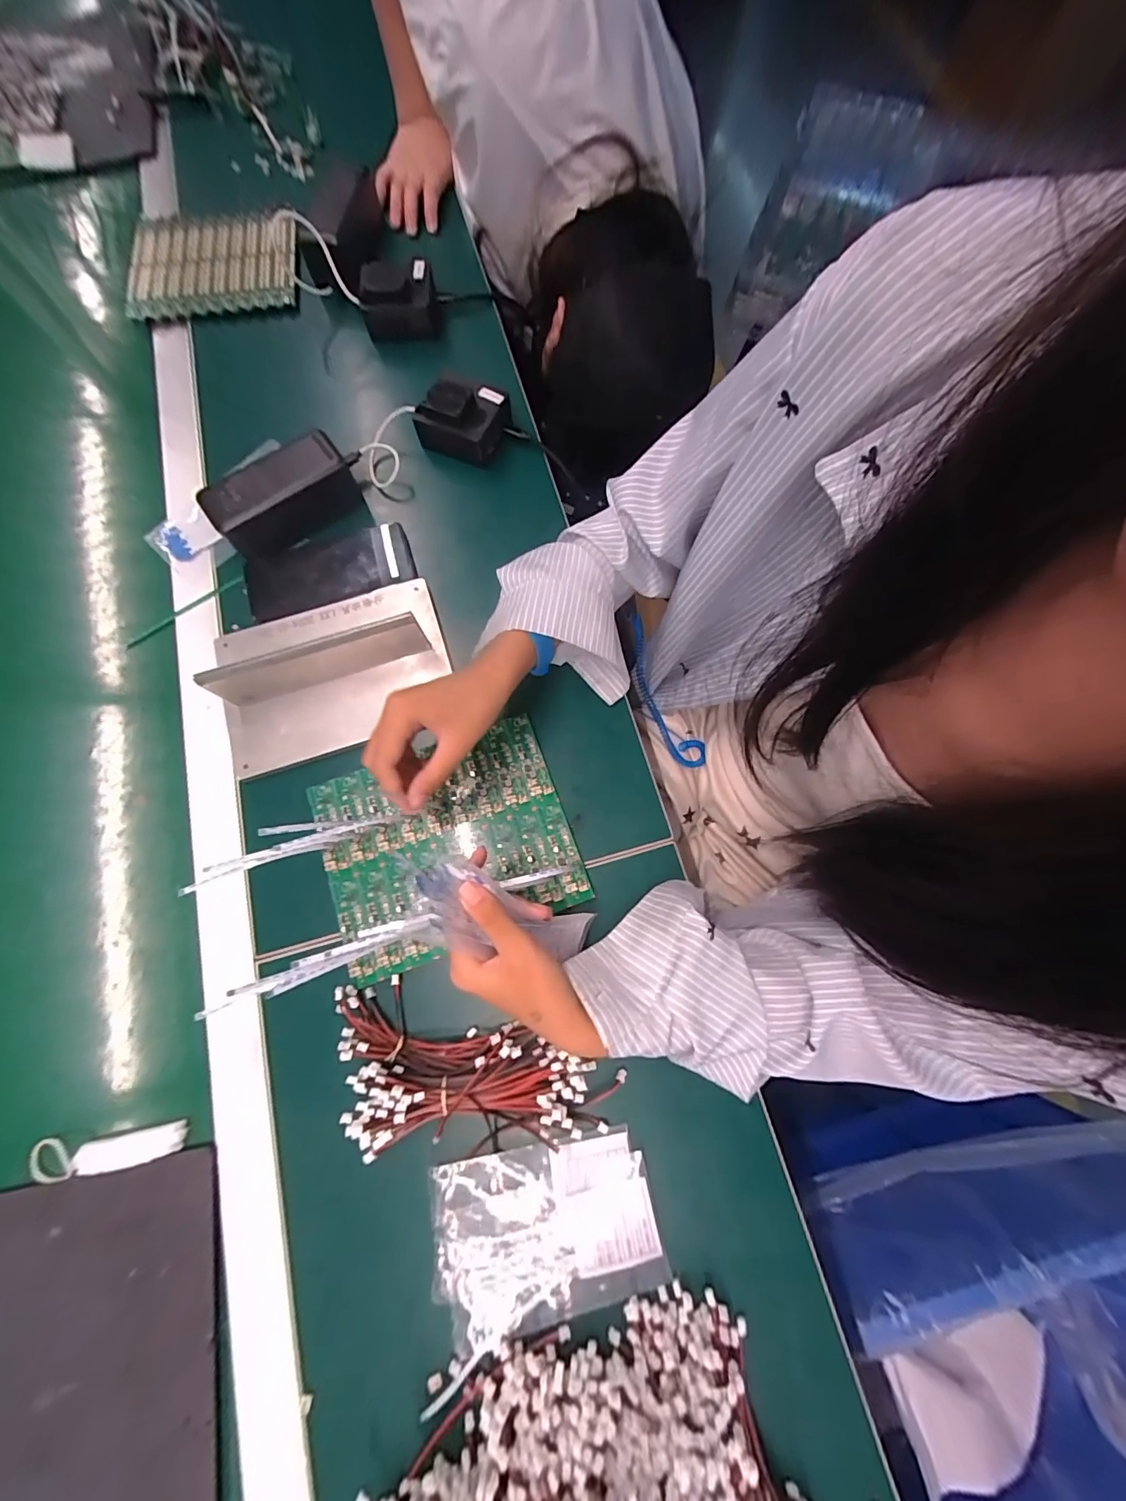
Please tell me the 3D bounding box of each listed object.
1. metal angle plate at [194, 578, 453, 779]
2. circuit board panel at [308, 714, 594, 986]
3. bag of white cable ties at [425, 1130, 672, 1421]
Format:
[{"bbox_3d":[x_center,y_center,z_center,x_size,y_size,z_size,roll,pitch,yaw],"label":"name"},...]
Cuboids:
[{"bbox_3d":[-0.203,-0.077,0.406,0.190,0.063,0.139,-18,76,-3],"label":"metal angle plate"},{"bbox_3d":[-0.095,0.075,0.395,0.194,0.012,0.162,-20,76,-4],"label":"circuit board panel"},{"bbox_3d":[-0.011,0.335,0.327,0.150,0.018,0.110,-10,75,-1],"label":"bag of white cable ties"}]

